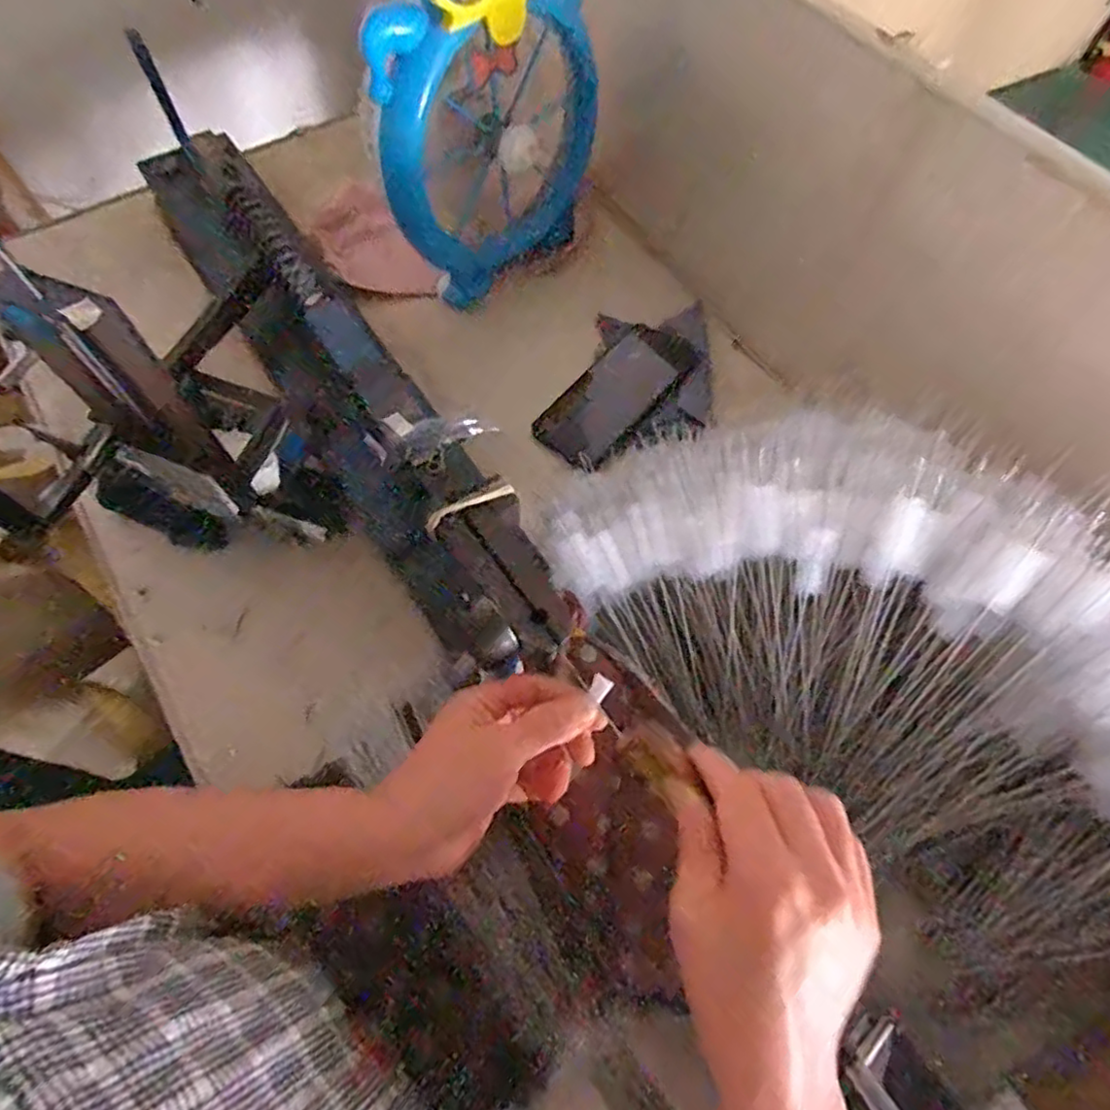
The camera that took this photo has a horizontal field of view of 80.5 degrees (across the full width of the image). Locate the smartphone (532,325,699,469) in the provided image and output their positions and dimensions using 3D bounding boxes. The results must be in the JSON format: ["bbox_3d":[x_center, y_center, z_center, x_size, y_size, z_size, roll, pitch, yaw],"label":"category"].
[{"bbox_3d":[0.058,-0.151,0.617,0.086,0.017,0.162,39,78,23],"label":"smartphone"}]

